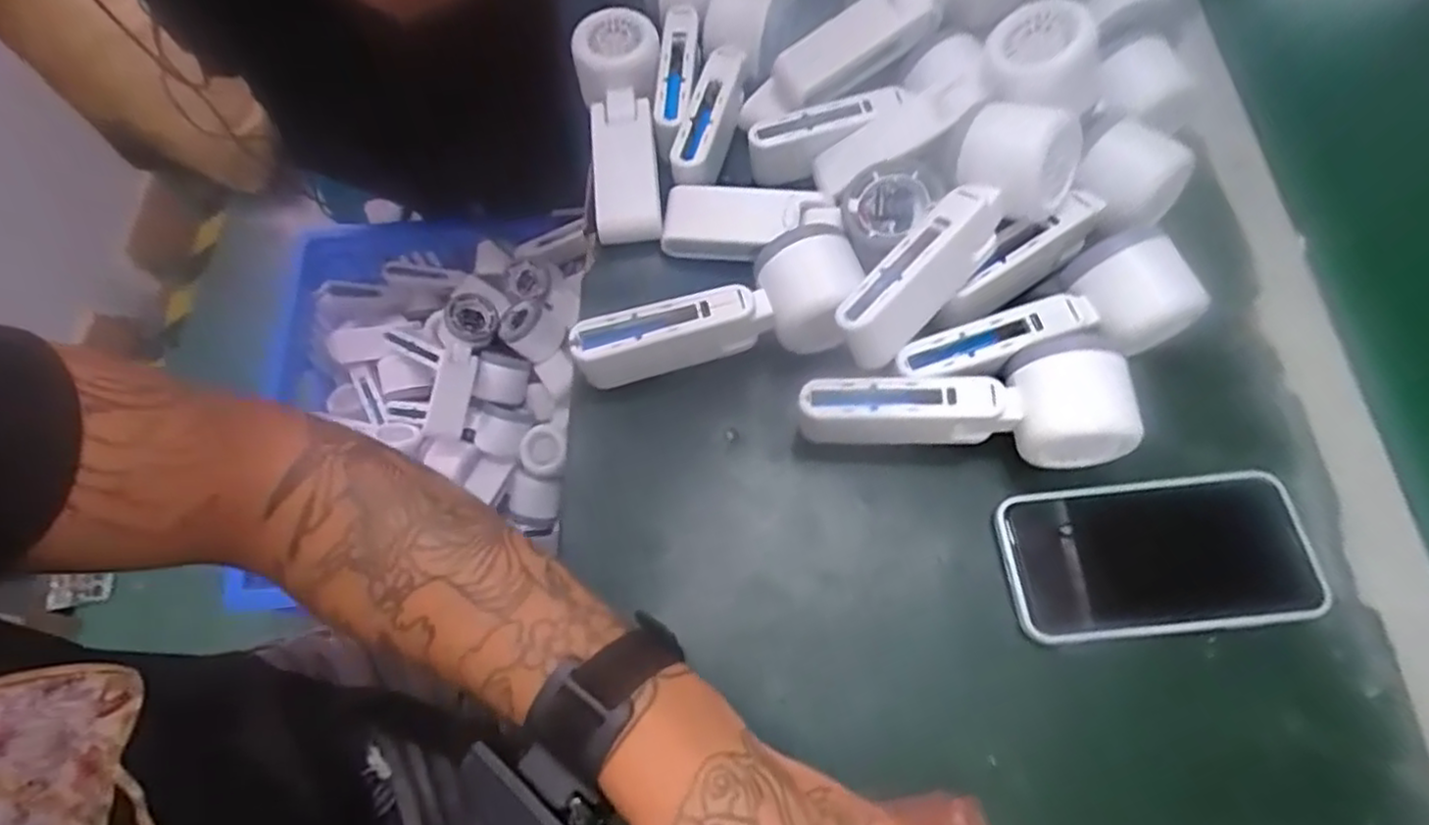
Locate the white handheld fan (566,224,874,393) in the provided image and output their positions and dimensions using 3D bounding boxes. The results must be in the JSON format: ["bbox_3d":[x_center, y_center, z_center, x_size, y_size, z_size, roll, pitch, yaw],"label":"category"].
[{"bbox_3d":[0.000,-0.055,0.396,0.159,0.051,0.053,-12,65,-3],"label":"white handheld fan"}]

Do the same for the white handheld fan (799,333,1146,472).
[{"bbox_3d":[0.126,-0.001,0.369,0.156,0.054,0.053,-3,65,1],"label":"white handheld fan"}]

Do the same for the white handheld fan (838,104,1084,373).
[{"bbox_3d":[0.124,-0.095,0.380,0.060,0.046,0.163,41,89,19],"label":"white handheld fan"}]

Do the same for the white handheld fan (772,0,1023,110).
[{"bbox_3d":[0.116,-0.249,0.451,0.167,0.045,0.057,-28,65,14],"label":"white handheld fan"}]

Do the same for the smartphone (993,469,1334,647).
[{"bbox_3d":[0.219,0.070,0.354,0.141,0.010,0.074,-6,65,0],"label":"smartphone"}]

